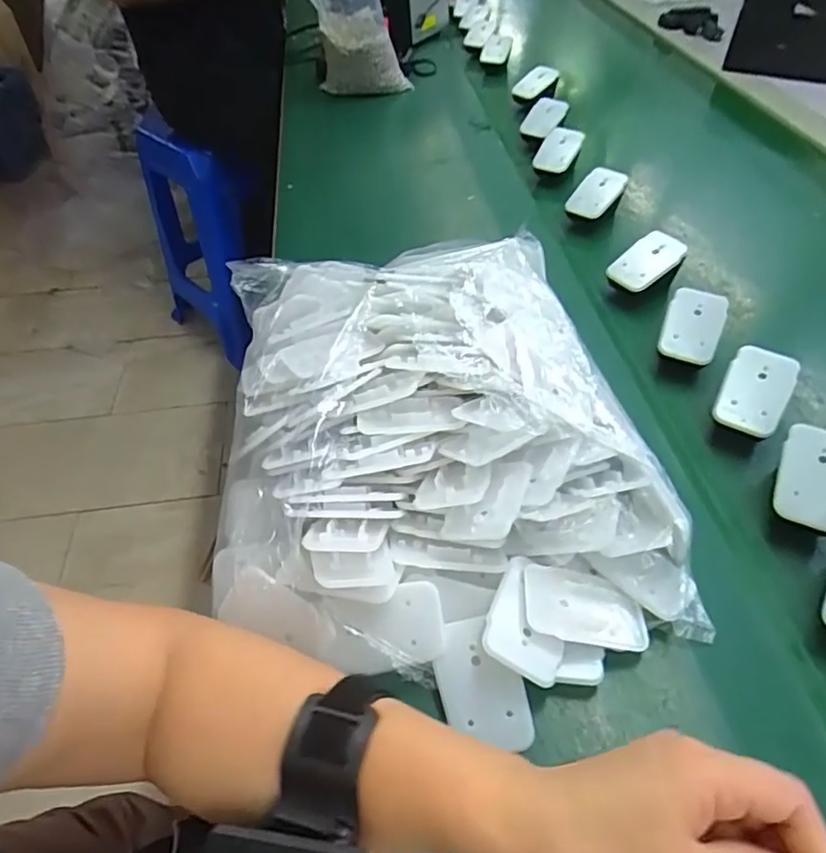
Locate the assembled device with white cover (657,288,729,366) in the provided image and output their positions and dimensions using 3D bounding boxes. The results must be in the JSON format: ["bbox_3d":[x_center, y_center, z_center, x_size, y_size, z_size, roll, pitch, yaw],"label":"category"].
[{"bbox_3d":[0.226,-0.081,0.483,0.044,0.012,0.061,19,83,14],"label":"assembled device with white cover"}]

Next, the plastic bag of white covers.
[{"bbox_3d":[0.009,-0.006,0.396,0.279,0.079,0.333,-6,48,-2],"label":"plastic bag of white covers"}]

